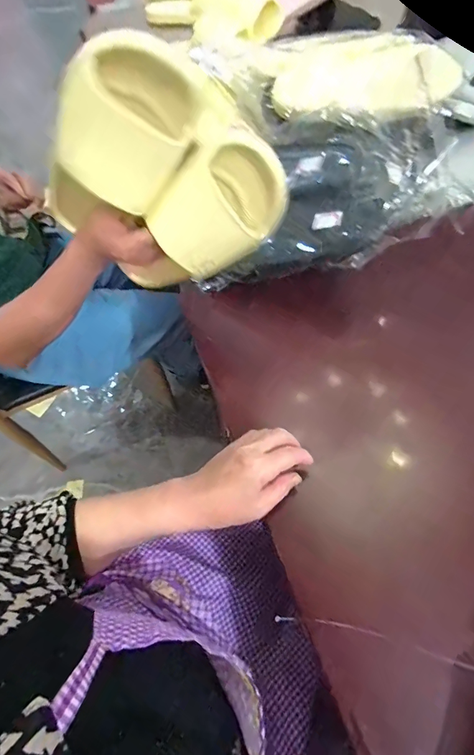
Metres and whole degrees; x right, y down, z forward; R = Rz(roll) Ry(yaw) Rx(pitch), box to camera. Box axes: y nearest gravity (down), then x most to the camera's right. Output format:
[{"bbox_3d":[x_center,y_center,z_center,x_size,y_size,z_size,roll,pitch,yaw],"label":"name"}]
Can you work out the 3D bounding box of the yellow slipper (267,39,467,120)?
[{"bbox_3d":[0.173,-0.418,0.550,0.251,0.061,0.109,14,65,10],"label":"yellow slipper"}]

